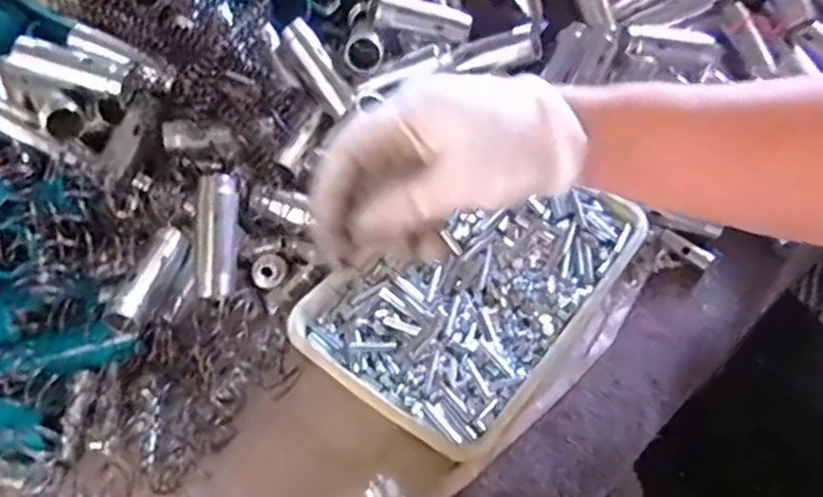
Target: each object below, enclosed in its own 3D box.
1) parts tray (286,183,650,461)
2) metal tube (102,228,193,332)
[{"bbox_3d":[0.040,0.026,0.409,0.137,0.045,0.200,33,62,23],"label":"parts tray"},{"bbox_3d":[-0.149,0.016,0.378,0.025,0.020,0.069,13,56,12],"label":"metal tube"}]

